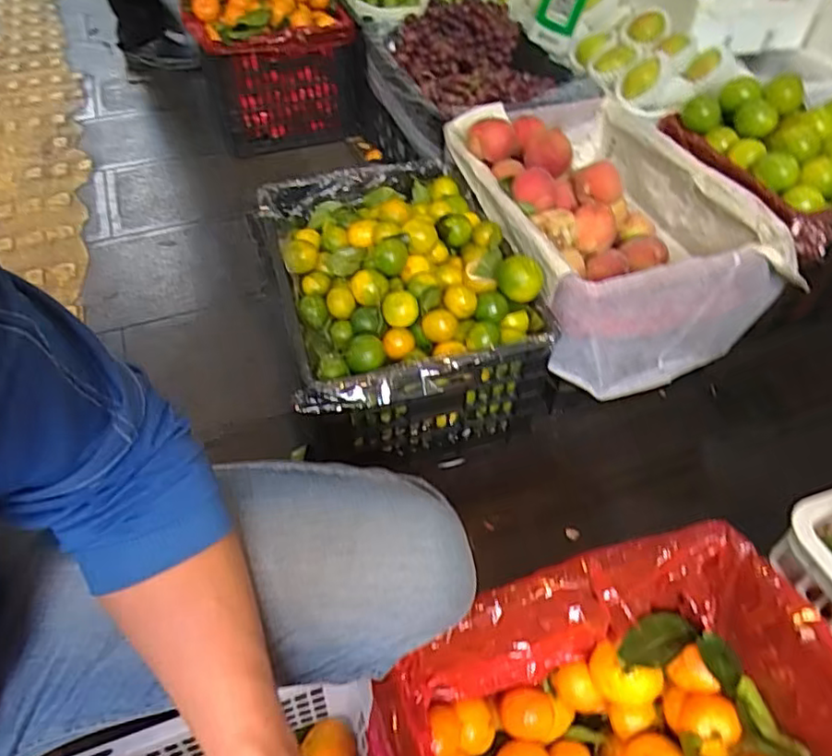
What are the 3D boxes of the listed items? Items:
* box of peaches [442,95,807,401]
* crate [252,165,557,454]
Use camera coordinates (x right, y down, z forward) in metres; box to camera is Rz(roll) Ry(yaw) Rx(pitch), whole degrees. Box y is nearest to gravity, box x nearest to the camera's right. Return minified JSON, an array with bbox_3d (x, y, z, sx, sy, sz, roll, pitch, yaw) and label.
[{"bbox_3d":[0.292,-0.246,1.025,0.364,0.227,0.514,-13,50,-12],"label":"box of peaches"},{"bbox_3d":[-0.041,-0.115,0.976,0.360,0.252,0.466,-16,51,-15],"label":"crate"}]

